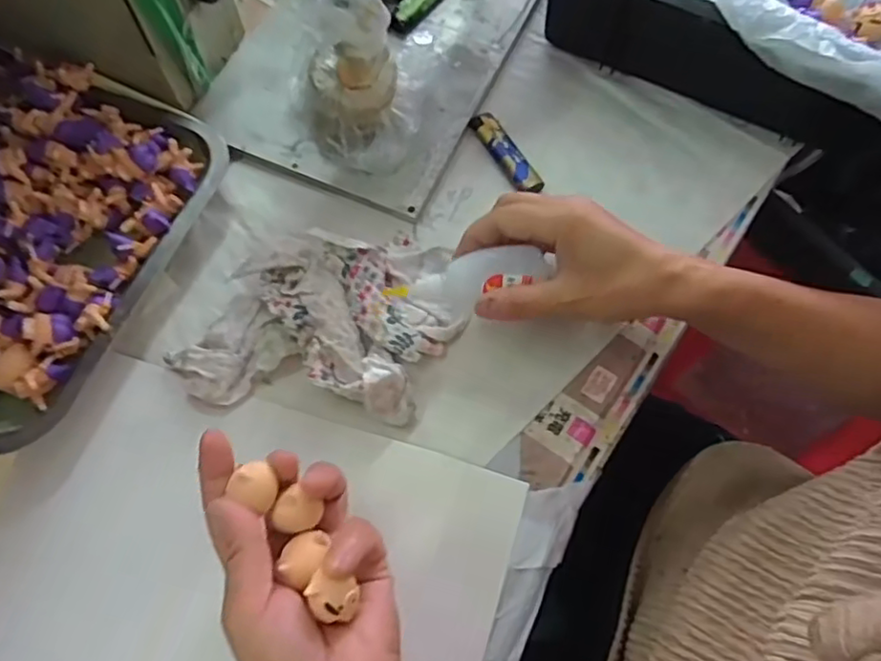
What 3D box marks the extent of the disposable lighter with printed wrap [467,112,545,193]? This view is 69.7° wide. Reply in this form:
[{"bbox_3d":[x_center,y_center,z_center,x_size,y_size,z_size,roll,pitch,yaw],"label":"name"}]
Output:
[{"bbox_3d":[0.050,-0.137,0.483,0.020,0.014,0.079,-28,69,-14],"label":"disposable lighter with printed wrap"}]

